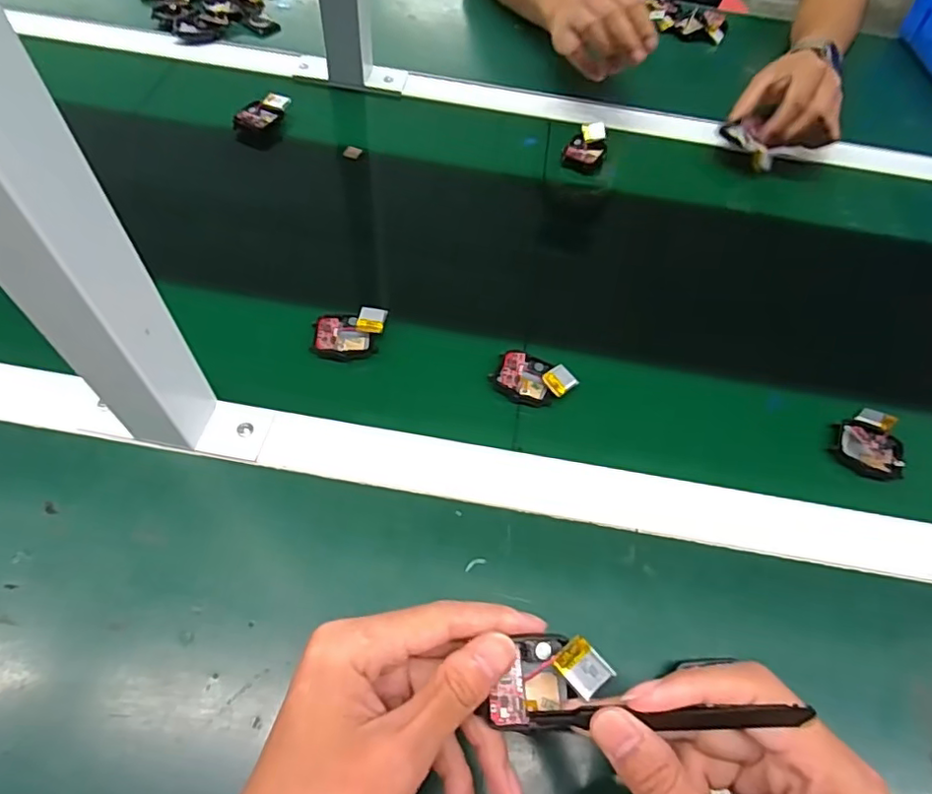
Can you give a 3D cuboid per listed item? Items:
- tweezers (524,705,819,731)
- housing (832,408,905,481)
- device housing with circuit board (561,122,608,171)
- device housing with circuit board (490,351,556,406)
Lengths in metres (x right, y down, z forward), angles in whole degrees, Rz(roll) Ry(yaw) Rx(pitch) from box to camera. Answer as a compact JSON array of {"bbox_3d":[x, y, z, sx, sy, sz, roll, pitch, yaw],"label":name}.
[{"bbox_3d":[0.077,0.126,0.221,0.105,0.007,0.008,-9,55,16],"label":"tweezers"},{"bbox_3d":[0.290,0.031,0.413,0.046,0.016,0.053,9,57,2],"label":"housing"},{"bbox_3d":[0.120,-0.251,0.565,0.041,0.017,0.057,15,57,6],"label":"device housing with circuit board"},{"bbox_3d":[0.042,-0.014,0.415,0.044,0.013,0.040,15,57,6],"label":"device housing with circuit board"}]

